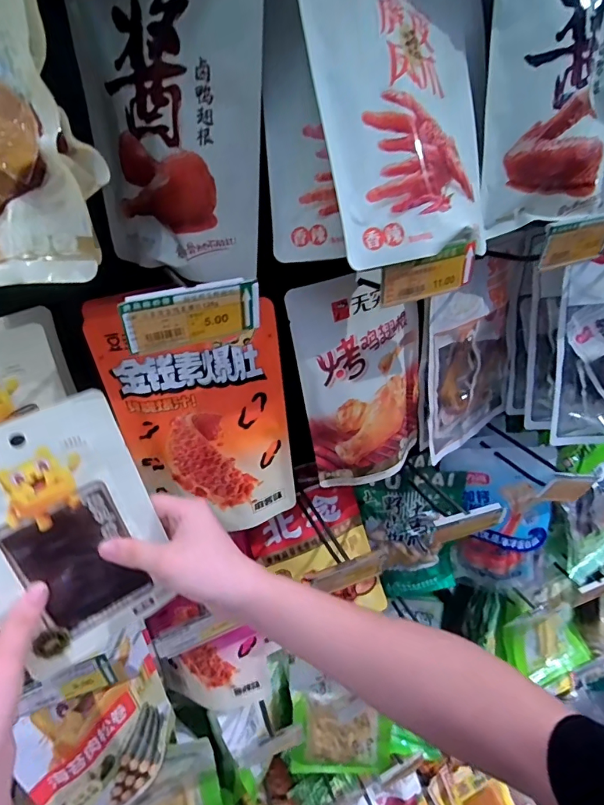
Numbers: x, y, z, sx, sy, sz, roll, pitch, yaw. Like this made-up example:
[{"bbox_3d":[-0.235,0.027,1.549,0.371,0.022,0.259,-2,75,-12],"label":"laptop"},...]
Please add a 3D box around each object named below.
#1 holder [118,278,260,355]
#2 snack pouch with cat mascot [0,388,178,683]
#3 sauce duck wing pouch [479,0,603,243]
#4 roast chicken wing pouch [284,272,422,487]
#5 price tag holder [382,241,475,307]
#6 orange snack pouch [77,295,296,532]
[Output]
[{"bbox_3d":[-0.075,-0.061,0.312,0.091,0.039,0.009,-16,30,-19],"label":"holder"},{"bbox_3d":[-0.177,0.101,0.343,0.125,0.192,0.008,-26,19,-27],"label":"snack pouch with cat mascot"},{"bbox_3d":[0.241,-0.295,0.411,0.180,0.240,0.033,-18,31,-21],"label":"sauce duck wing pouch"},{"bbox_3d":[0.079,-0.023,0.512,0.162,0.249,0.029,-24,30,-22],"label":"roast chicken wing pouch"},{"bbox_3d":[0.103,-0.104,0.368,0.085,0.038,0.008,-17,31,-19],"label":"price tag holder"},{"bbox_3d":[-0.102,0.023,0.452,0.167,0.235,0.027,-6,29,0],"label":"orange snack pouch"}]

